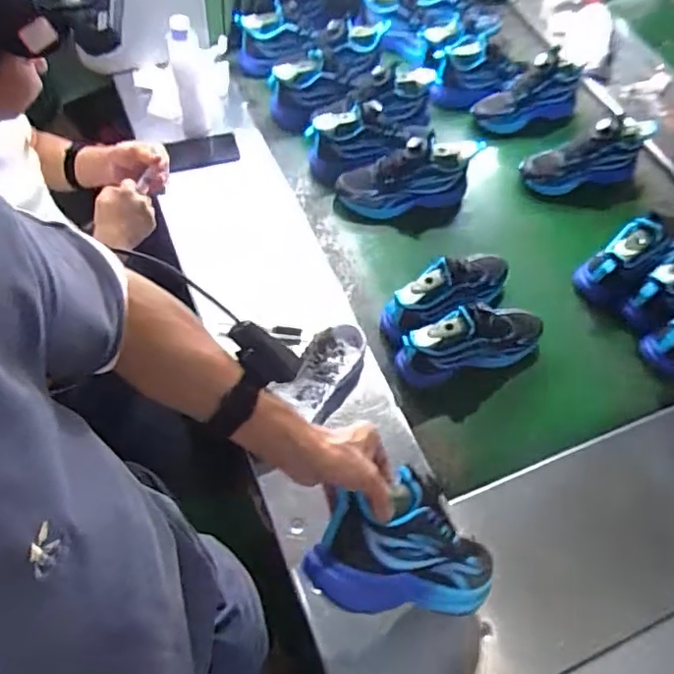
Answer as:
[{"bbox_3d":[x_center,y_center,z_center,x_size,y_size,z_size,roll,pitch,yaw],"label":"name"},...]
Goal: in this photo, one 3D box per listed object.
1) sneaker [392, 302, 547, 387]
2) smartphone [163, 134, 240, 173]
[{"bbox_3d":[0.224,-0.002,0.928,0.264,0.142,0.079,-9,59,-24],"label":"sneaker"},{"bbox_3d":[-0.266,-0.367,1.150,0.139,0.013,0.059,-9,91,0],"label":"smartphone"}]

